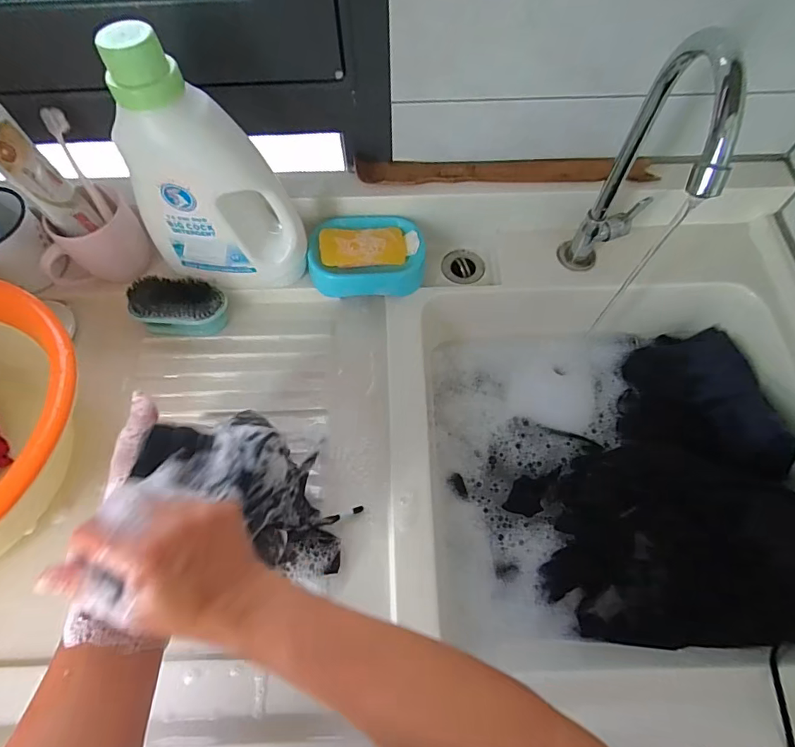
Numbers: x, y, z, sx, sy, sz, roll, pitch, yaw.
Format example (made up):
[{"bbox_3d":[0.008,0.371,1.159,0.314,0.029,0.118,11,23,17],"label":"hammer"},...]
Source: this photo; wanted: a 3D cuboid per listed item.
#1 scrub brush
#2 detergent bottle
[{"bbox_3d":[-0.266,-0.082,0.575,0.109,0.057,0.060,0,66,-1],"label":"scrub brush"},{"bbox_3d":[-0.191,-0.191,0.474,0.149,0.250,0.075,15,67,5],"label":"detergent bottle"}]

